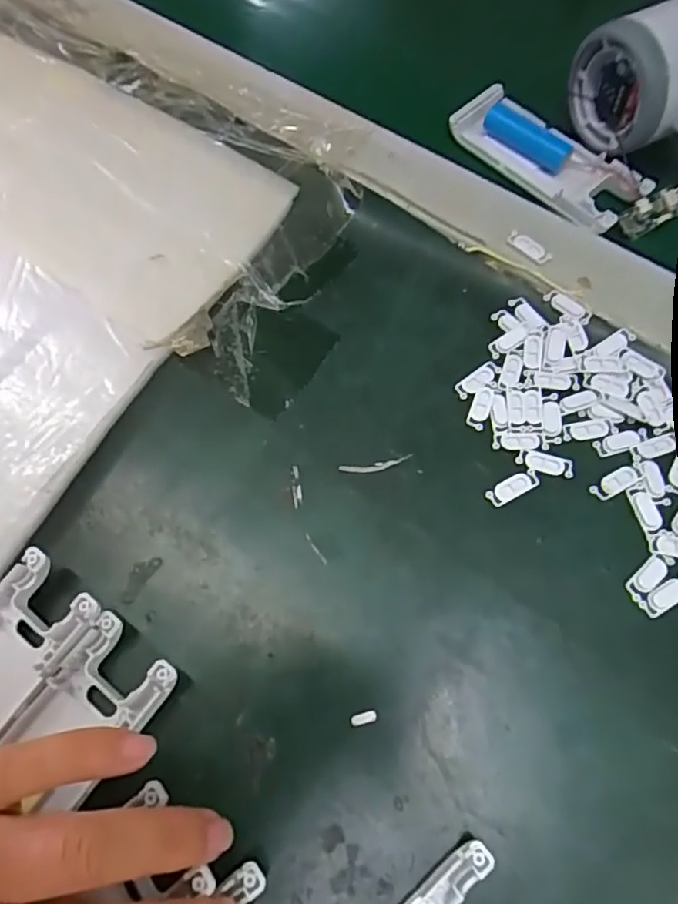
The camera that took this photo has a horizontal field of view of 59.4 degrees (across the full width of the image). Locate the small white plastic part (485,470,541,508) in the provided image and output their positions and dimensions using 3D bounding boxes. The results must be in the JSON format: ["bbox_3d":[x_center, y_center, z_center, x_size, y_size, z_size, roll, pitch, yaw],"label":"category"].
[{"bbox_3d":[0.074,0.015,0.253,0.024,0.004,0.009,-27,69,-9],"label":"small white plastic part"}]

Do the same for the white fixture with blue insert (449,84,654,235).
[{"bbox_3d":[0.109,-0.156,0.311,0.042,0.012,0.102,-39,72,-14],"label":"white fixture with blue insert"}]

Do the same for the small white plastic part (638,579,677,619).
[{"bbox_3d":[0.131,0.056,0.235,0.023,0.004,0.009,-27,69,-10],"label":"small white plastic part"}]

